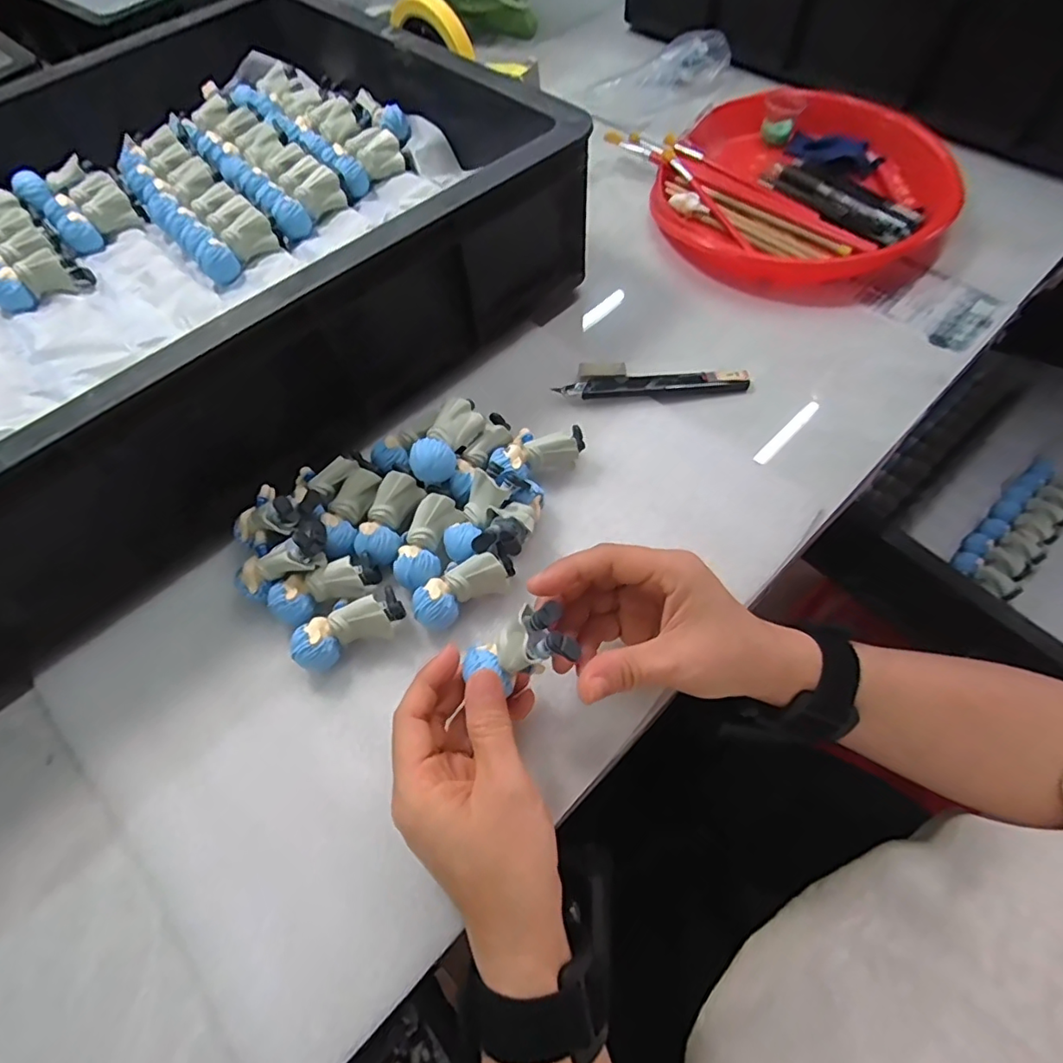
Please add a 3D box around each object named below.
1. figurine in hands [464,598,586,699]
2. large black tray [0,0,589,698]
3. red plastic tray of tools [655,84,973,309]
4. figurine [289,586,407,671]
[{"bbox_3d":[-0.008,0.055,0.258,0.056,0.017,0.024,-36,56,30],"label":"figurine in hands"},{"bbox_3d":[-0.298,-0.179,0.401,0.568,0.126,0.398,-41,66,-17],"label":"large black tray"},{"bbox_3d":[0.232,-0.306,0.488,0.256,0.035,0.251,9,62,9],"label":"red plastic tray of tools"},{"bbox_3d":[-0.103,0.054,0.312,0.061,0.033,0.031,-26,63,-11],"label":"figurine"}]

